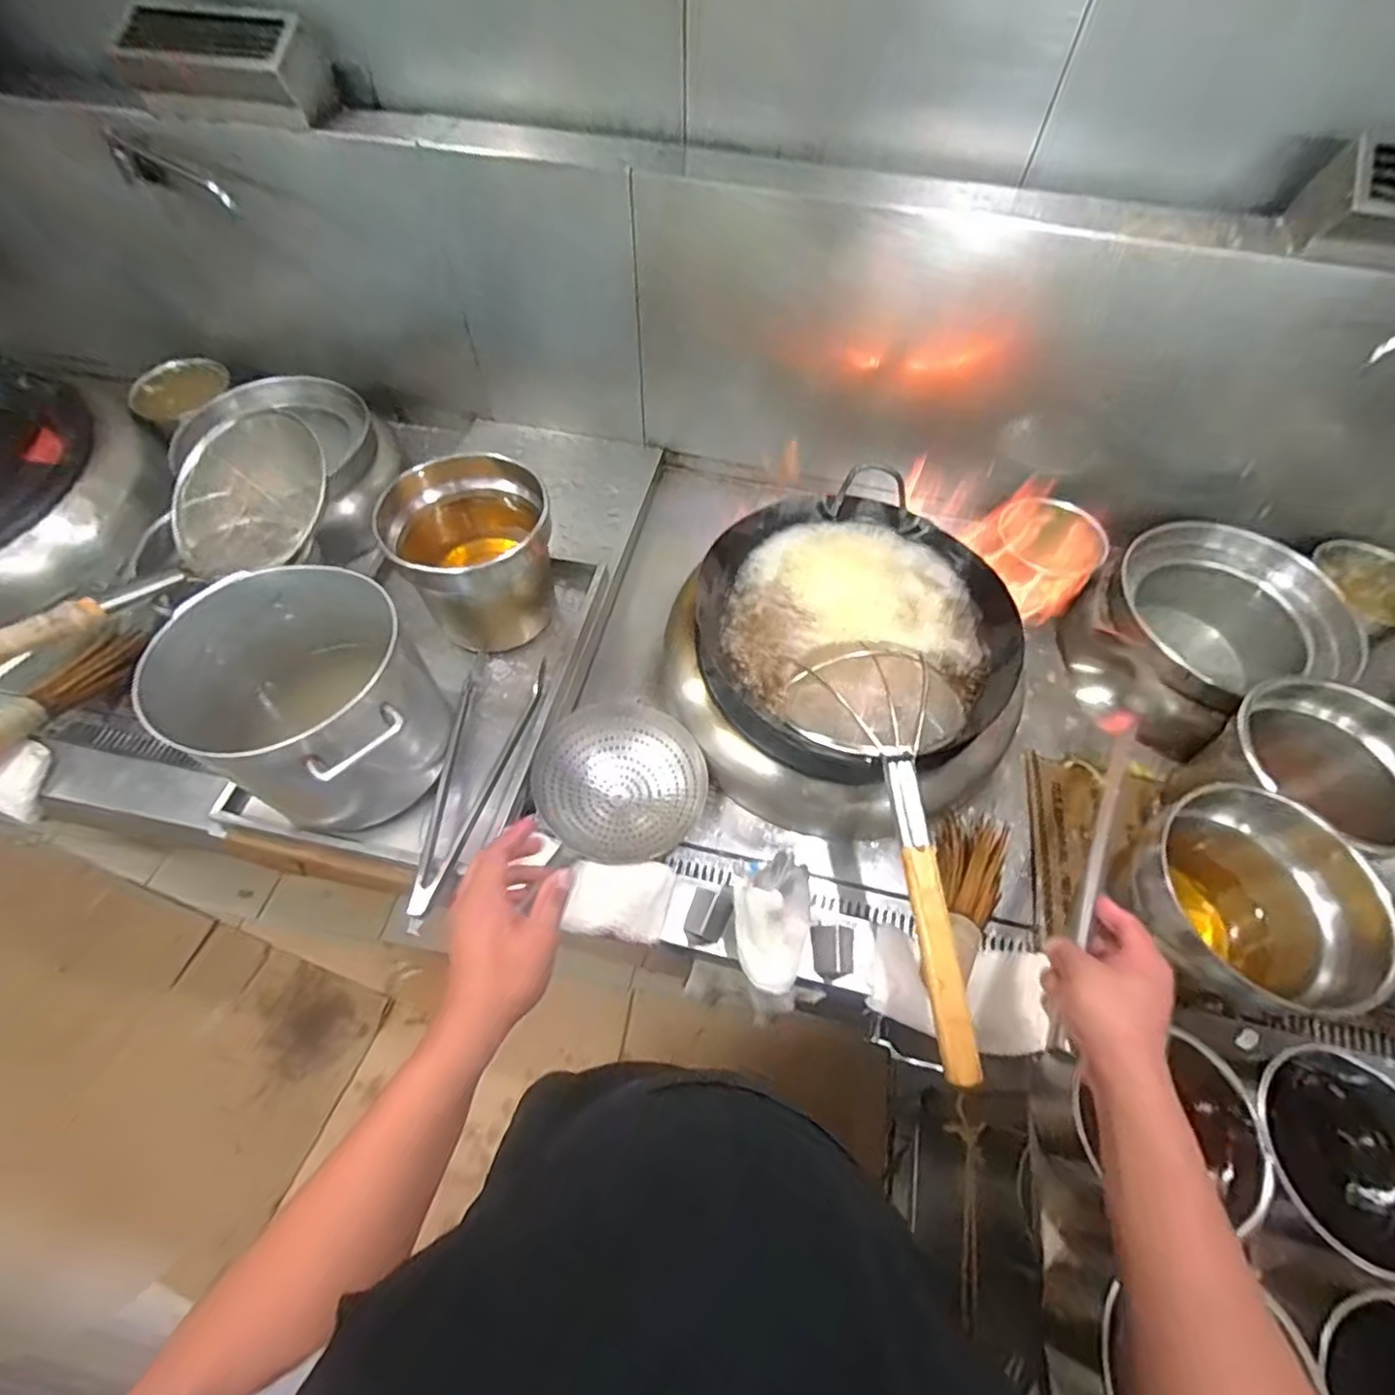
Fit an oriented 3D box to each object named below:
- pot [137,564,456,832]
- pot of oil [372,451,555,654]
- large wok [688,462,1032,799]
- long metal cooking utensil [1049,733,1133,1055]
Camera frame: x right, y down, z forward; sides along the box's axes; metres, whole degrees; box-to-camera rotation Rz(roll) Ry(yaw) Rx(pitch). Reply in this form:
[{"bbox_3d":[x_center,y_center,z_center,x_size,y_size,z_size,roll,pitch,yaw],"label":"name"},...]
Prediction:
[{"bbox_3d":[-0.463,0.017,0.792,0.301,0.220,0.263,40,65,21],"label":"pot"},{"bbox_3d":[-0.321,-0.202,0.945,0.189,0.229,0.189,1,58,-1],"label":"pot of oil"},{"bbox_3d":[0.223,-0.102,0.906,0.408,0.107,0.426,-28,63,-17],"label":"large wok"},{"bbox_3d":[0.381,0.165,0.613,0.011,0.019,0.364,29,54,15],"label":"long metal cooking utensil"}]

